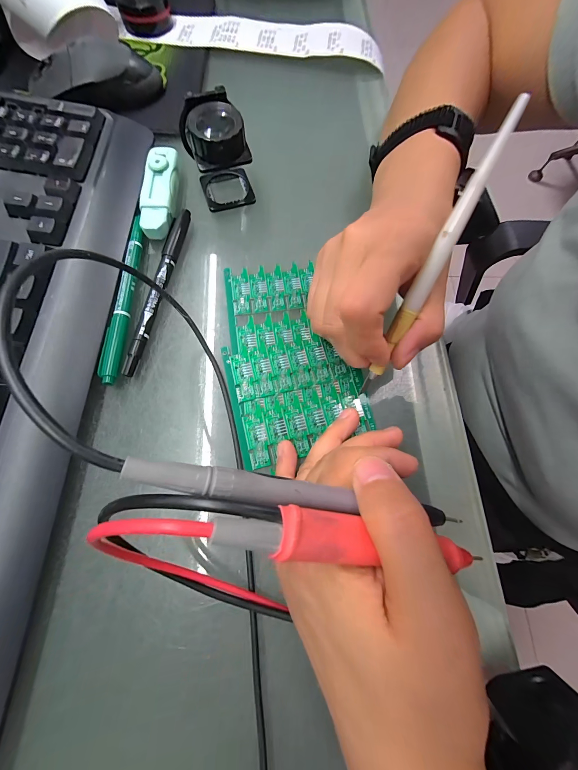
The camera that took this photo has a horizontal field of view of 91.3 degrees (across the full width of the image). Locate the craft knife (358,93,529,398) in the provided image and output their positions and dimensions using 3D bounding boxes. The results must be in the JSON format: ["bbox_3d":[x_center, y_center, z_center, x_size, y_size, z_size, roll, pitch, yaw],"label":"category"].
[{"bbox_3d":[0.073,-0.057,0.149,0.009,0.004,0.141,25,115,6],"label":"craft knife"}]

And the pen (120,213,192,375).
[{"bbox_3d":[-0.094,-0.071,0.207,0.010,0.011,0.137,9,71,1],"label":"pen"}]

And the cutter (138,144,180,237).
[{"bbox_3d":[-0.104,-0.157,0.229,0.025,0.016,0.082,-3,72,-3],"label":"cutter"}]

